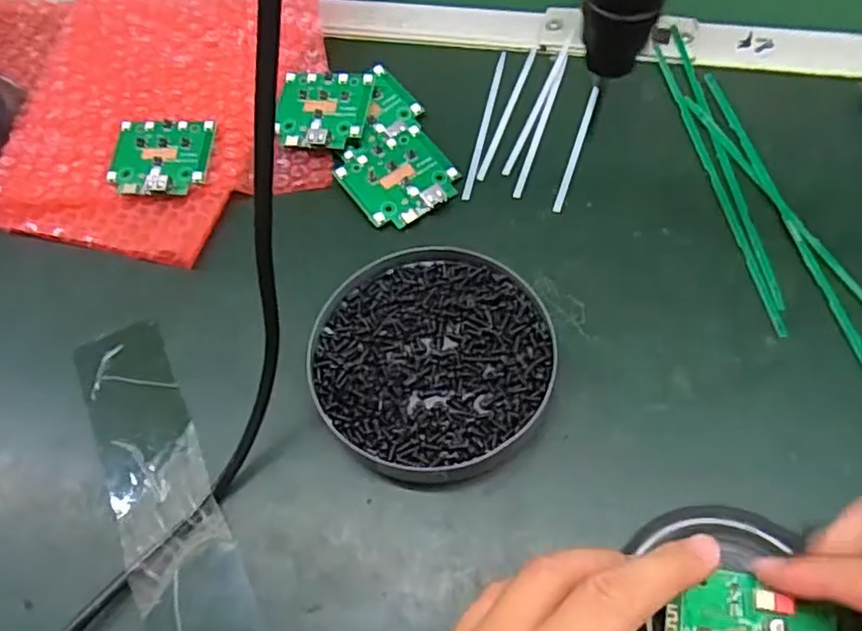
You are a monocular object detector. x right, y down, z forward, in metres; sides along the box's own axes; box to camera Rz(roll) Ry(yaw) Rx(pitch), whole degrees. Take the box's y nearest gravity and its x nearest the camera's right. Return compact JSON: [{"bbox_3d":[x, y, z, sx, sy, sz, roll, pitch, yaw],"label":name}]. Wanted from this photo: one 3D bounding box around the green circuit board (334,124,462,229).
[{"bbox_3d":[-0.020,-0.081,0.385,0.059,0.011,0.062,-34,63,-14],"label":"green circuit board"}]

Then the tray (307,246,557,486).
[{"bbox_3d":[0.000,0.020,0.320,0.108,0.020,0.117,-2,60,3],"label":"tray"}]

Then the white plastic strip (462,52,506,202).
[{"bbox_3d":[0.034,-0.120,0.409,0.006,0.004,0.125,9,61,10],"label":"white plastic strip"}]

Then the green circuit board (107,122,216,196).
[{"bbox_3d":[-0.158,-0.093,0.393,0.059,0.008,0.050,0,60,5],"label":"green circuit board"}]

